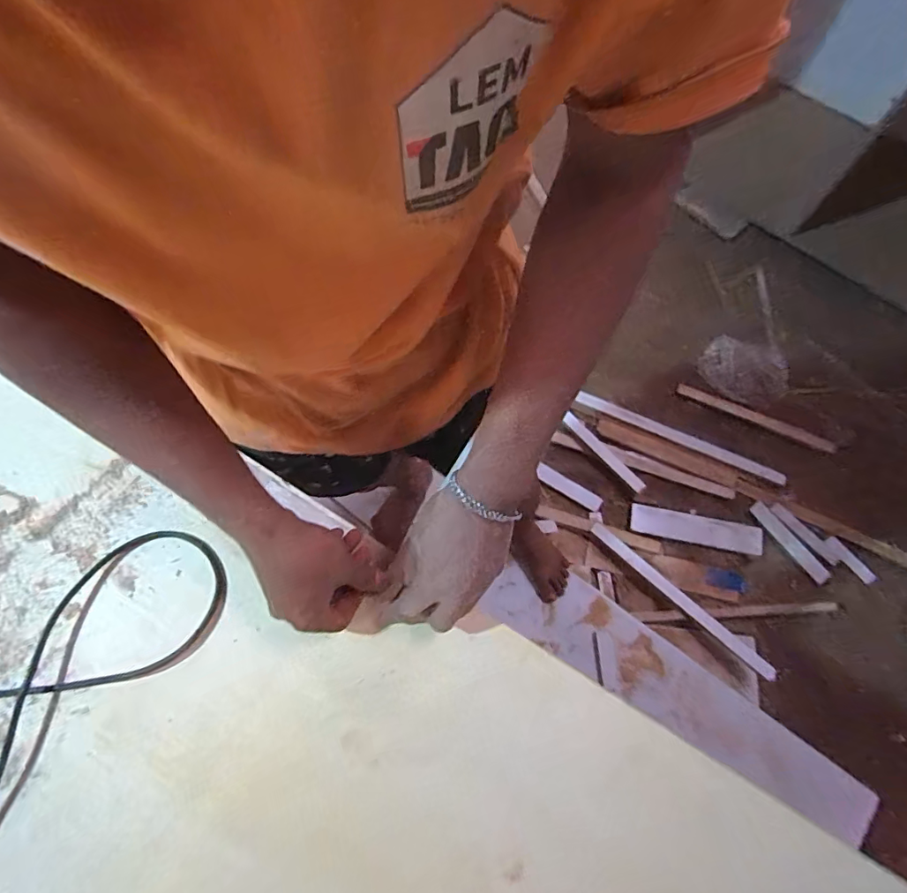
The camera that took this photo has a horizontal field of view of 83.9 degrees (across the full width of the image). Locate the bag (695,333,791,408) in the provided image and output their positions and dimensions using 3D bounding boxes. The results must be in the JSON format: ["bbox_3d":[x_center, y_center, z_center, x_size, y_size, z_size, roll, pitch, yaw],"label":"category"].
[{"bbox_3d":[0.854,-0.214,1.479,0.253,0.026,0.201,17,74,7],"label":"bag"}]

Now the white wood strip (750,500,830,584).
[{"bbox_3d":[0.865,0.244,1.301,0.044,0.013,0.234,-32,74,-8],"label":"white wood strip"}]

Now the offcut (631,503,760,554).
[{"bbox_3d":[0.634,0.216,1.324,0.335,0.024,0.079,11,73,5],"label":"offcut"}]

